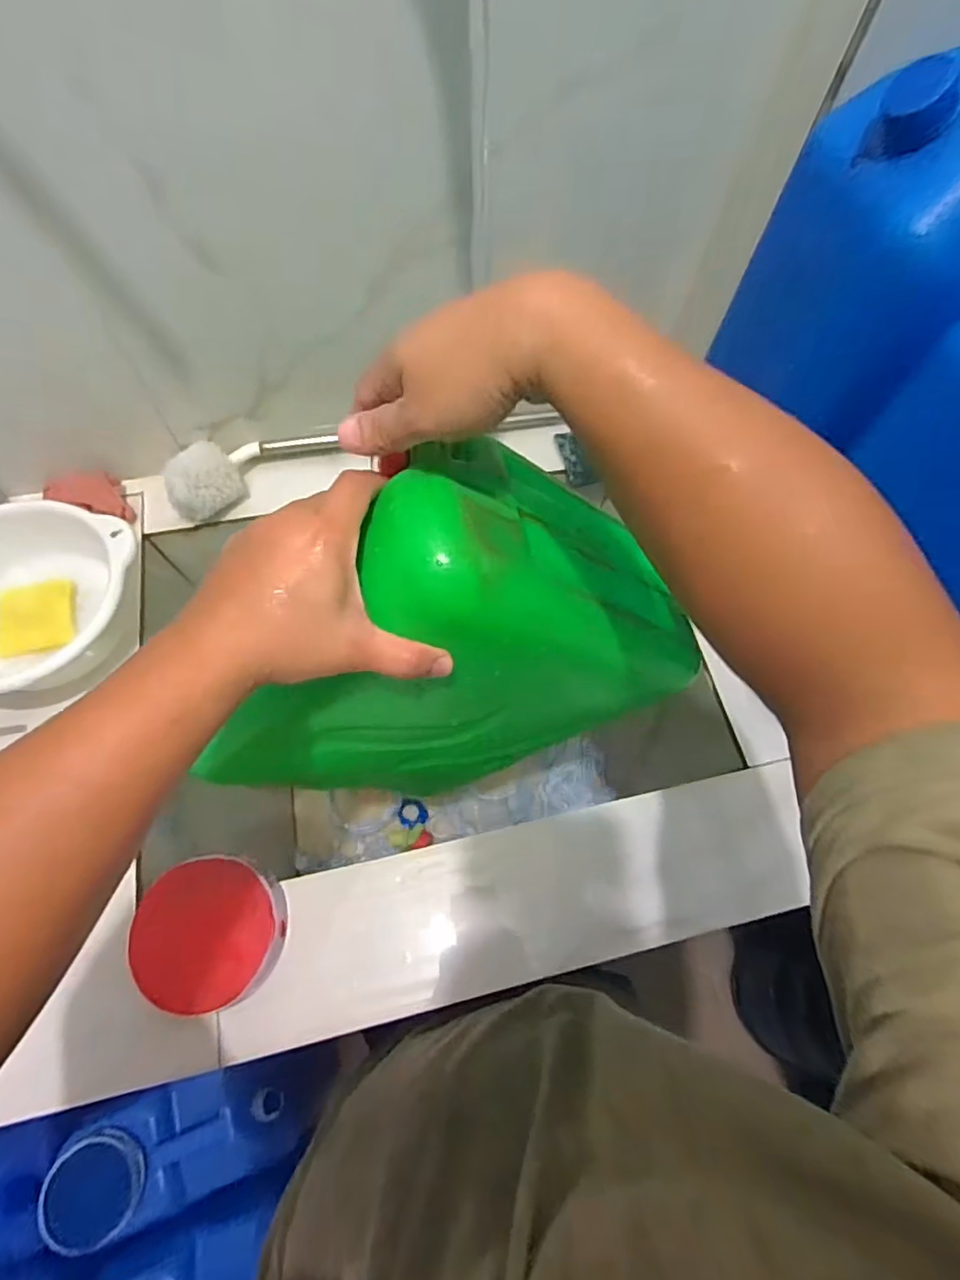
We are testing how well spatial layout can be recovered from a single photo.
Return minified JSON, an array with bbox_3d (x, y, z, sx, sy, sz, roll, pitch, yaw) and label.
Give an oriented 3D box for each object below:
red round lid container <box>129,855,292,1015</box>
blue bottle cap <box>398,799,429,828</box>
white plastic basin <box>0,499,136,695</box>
[{"bbox_3d":[-0.227,0.240,0.481,0.117,0.045,0.109,1,66,-2],"label":"red round lid container"},{"bbox_3d":[-0.109,0.281,0.943,0.046,0.019,0.044,1,66,-2],"label":"blue bottle cap"},{"bbox_3d":[-0.448,-0.033,0.587,0.195,0.090,0.201,1,66,-2],"label":"white plastic basin"}]

